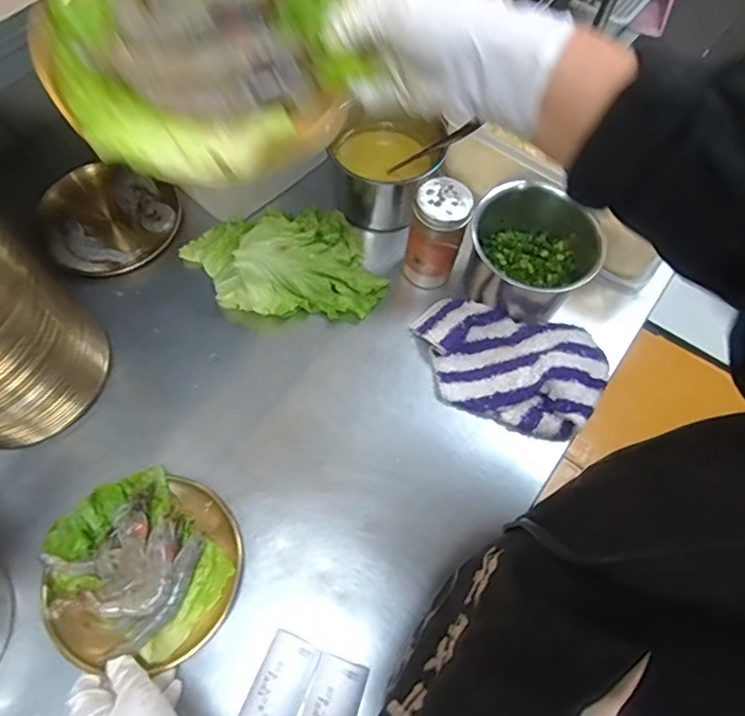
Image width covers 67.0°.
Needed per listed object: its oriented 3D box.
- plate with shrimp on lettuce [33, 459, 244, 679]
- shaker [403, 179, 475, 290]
[{"bbox_3d":[-0.203,0.182,0.496,0.161,0.036,0.161,1,65,-1],"label":"plate with shrimp on lettuce"},{"bbox_3d":[0.069,-0.131,0.609,0.061,0.122,0.058,15,65,6],"label":"shaker"}]

